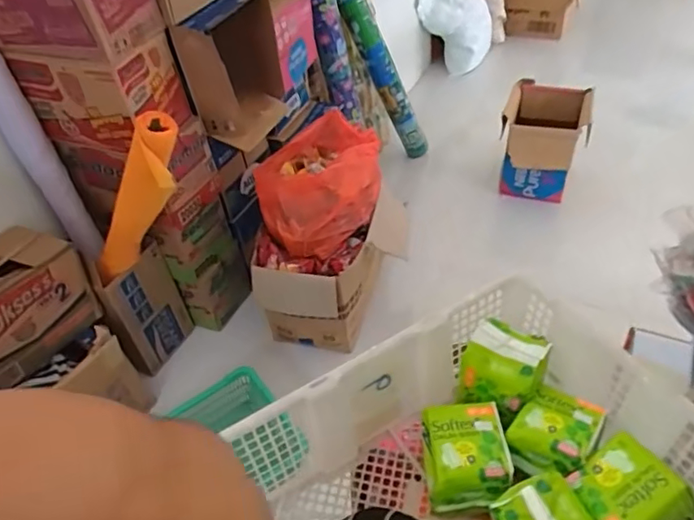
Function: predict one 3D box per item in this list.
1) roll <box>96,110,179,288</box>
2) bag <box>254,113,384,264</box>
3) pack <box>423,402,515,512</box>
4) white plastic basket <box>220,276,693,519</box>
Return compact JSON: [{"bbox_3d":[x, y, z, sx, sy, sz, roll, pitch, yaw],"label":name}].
[{"bbox_3d":[-0.528,-0.134,1.396,0.116,0.530,0.097,26,43,-15],"label":"roll"},{"bbox_3d":[-0.073,-0.233,1.636,0.291,0.190,0.421,28,54,32],"label":"bag"},{"bbox_3d":[0.146,0.244,0.682,0.095,0.070,0.114,-5,43,3],"label":"pack"},{"bbox_3d":[0.135,0.266,0.623,0.447,0.165,0.345,-25,46,-18],"label":"white plastic basket"}]

